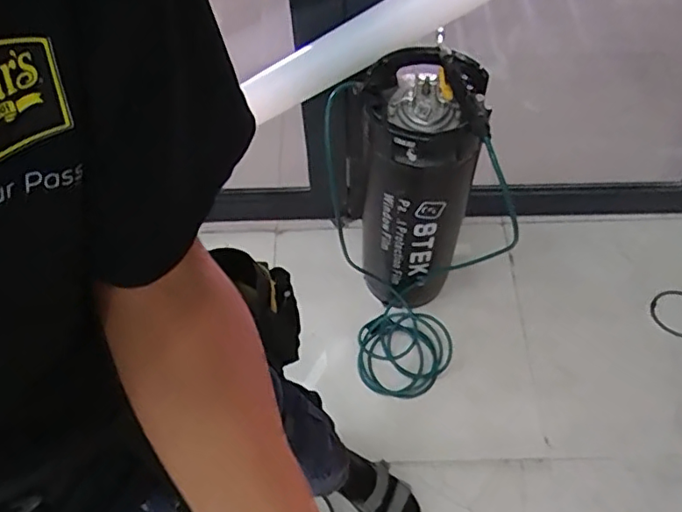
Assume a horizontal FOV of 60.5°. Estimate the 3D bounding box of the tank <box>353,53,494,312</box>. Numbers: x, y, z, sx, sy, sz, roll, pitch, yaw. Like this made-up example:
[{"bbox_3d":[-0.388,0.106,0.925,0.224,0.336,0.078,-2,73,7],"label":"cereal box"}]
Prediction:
[{"bbox_3d":[0.140,-0.105,1.204,0.223,0.640,0.192,9,59,8],"label":"tank"}]

